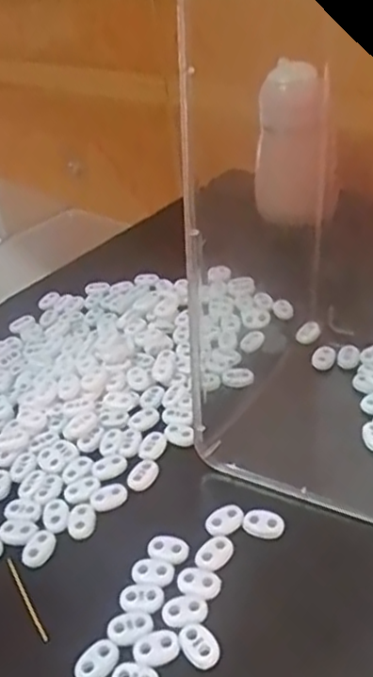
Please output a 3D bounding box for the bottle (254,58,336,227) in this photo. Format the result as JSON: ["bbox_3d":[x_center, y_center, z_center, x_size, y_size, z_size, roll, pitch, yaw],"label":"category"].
[{"bbox_3d":[0.096,-0.171,0.596,0.068,0.125,0.053,0,37,12],"label":"bottle"}]

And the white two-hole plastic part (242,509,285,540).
[{"bbox_3d":[0.043,0.102,0.370,0.022,0.005,0.016,3,37,16],"label":"white two-hole plastic part"}]

